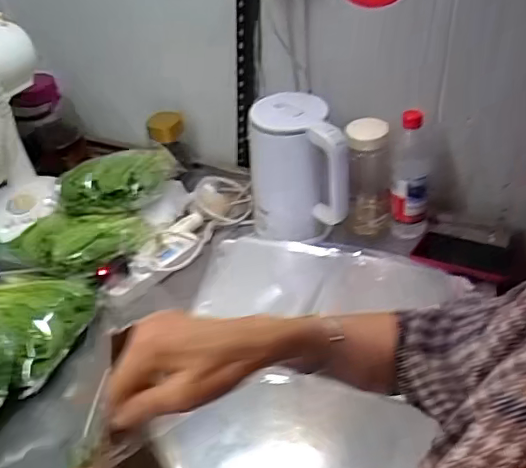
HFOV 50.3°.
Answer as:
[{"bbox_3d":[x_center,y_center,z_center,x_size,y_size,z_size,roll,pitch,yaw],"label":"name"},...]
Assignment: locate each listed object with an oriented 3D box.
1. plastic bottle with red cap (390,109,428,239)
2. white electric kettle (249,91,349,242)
[{"bbox_3d":[0.244,-0.097,0.922,0.060,0.216,0.066,5,40,13],"label":"plastic bottle with red cap"},{"bbox_3d":[0.063,-0.102,0.950,0.178,0.230,0.119,8,41,18],"label":"white electric kettle"}]

